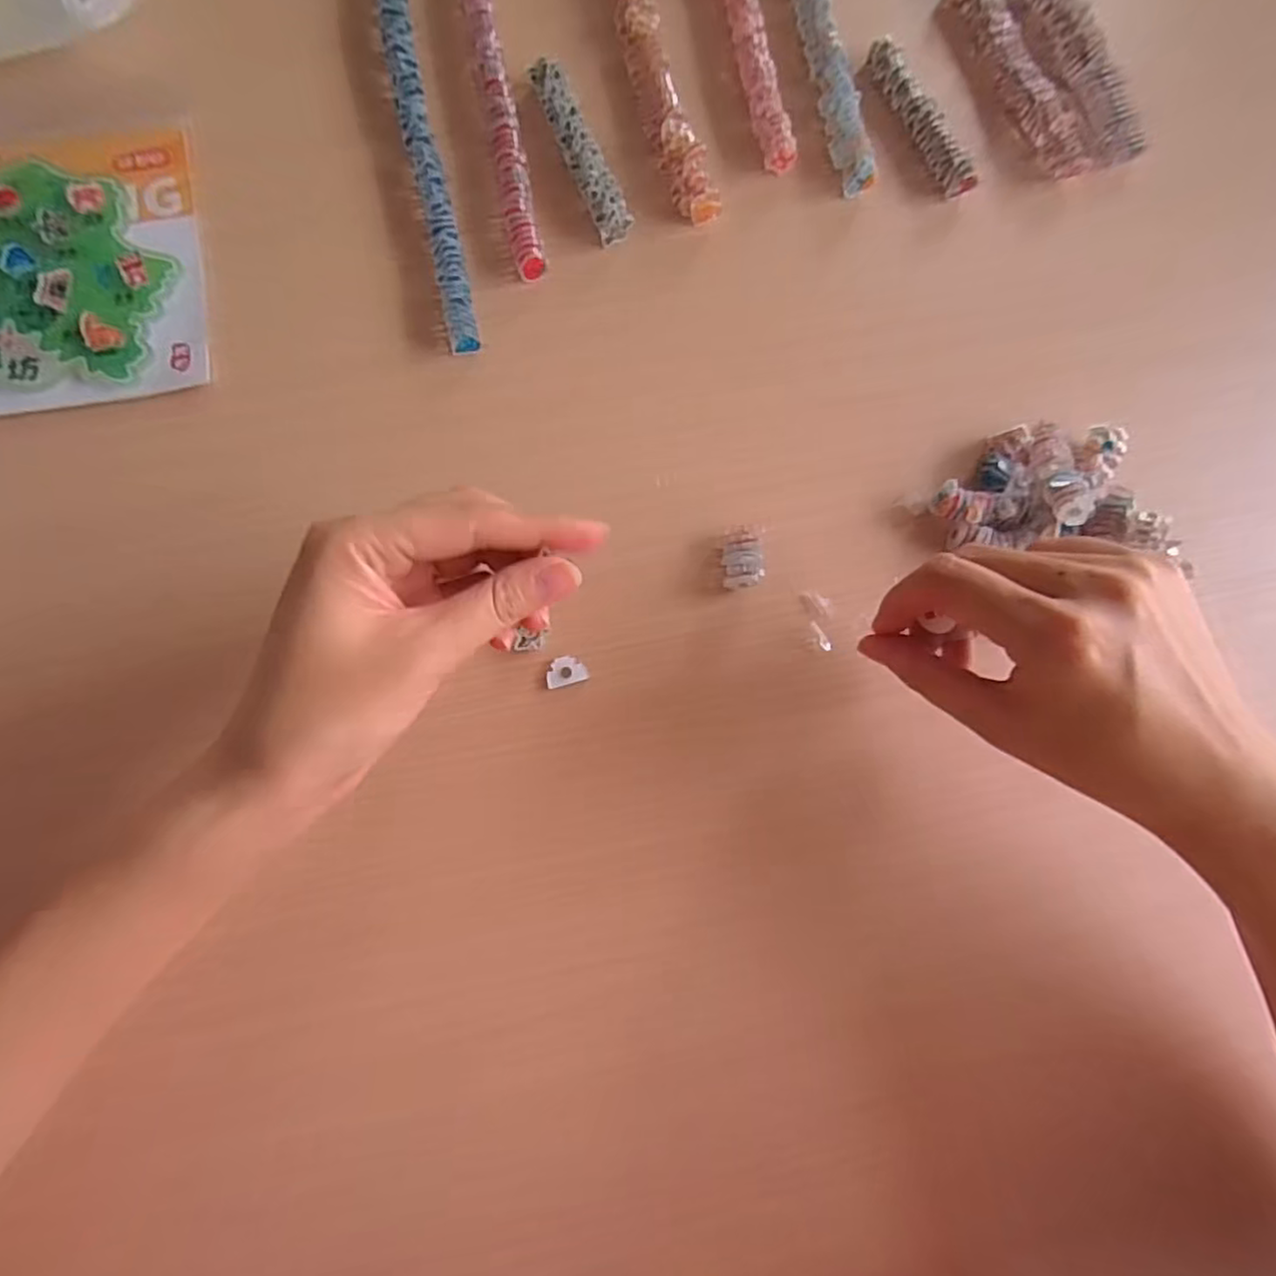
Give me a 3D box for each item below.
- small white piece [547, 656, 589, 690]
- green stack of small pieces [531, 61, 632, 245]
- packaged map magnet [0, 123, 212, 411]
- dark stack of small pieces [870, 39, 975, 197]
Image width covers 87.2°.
[{"bbox_3d":[-0.031,0.014,0.288,0.017,0.004,0.012,-14,84,-7],"label":"small white piece"},{"bbox_3d":[-0.028,-0.234,0.322,0.017,0.013,0.094,-22,85,-7],"label":"green stack of small pieces"},{"bbox_3d":[-0.267,-0.170,0.298,0.133,0.005,0.142,-10,84,-6],"label":"packaged map magnet"},{"bbox_3d":[0.145,-0.267,0.343,0.014,0.016,0.091,-28,86,-8],"label":"dark stack of small pieces"}]

